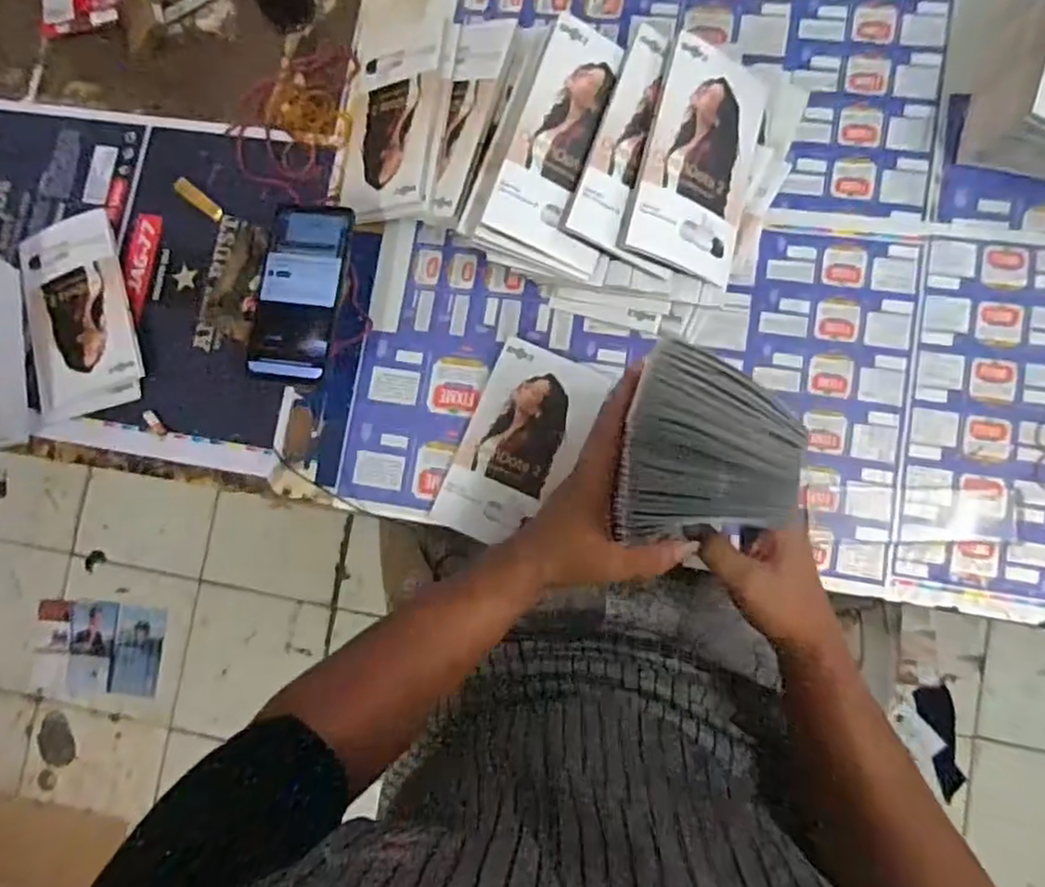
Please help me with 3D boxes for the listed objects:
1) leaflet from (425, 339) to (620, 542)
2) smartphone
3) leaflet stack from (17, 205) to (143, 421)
[{"bbox_3d":[-0.002,0.004,0.585,0.099,0.008,0.172,24,87,6],"label":"leaflet"},{"bbox_3d":[-0.191,-0.133,0.573,0.070,0.013,0.155,8,84,-1],"label":"smartphone"},{"bbox_3d":[-0.430,-0.126,0.644,0.110,0.021,0.196,-12,84,5],"label":"leaflet stack"}]

